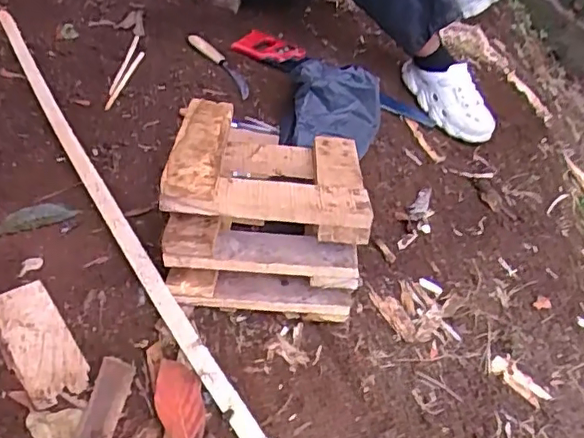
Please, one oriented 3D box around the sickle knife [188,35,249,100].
[{"bbox_3d":[-0.145,-0.319,1.220,0.180,0.020,0.049,45,55,6],"label":"sickle knife"}]

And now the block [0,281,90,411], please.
[{"bbox_3d":[-0.305,0.143,0.696,0.075,0.014,0.169,-29,53,-28],"label":"block"}]

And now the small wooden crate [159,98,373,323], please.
[{"bbox_3d":[-0.032,-0.018,0.793,0.238,0.212,0.238,3,45,0],"label":"small wooden crate"}]

